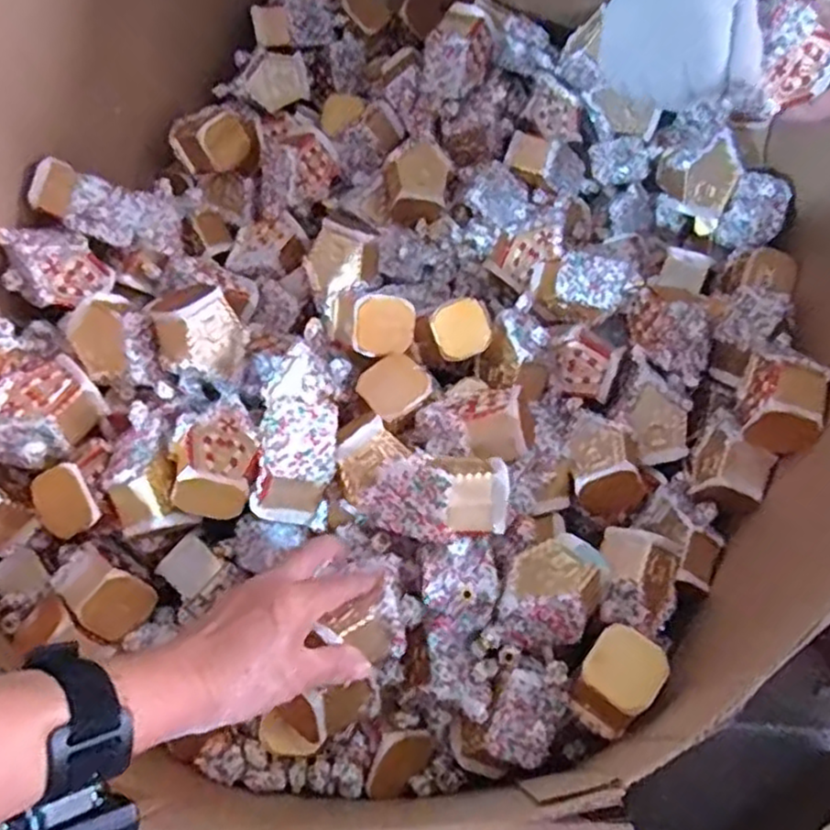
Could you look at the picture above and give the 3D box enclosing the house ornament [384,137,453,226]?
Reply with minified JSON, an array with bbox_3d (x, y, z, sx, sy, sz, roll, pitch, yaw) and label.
[{"bbox_3d":[0.003,-0.232,0.705,0.066,0.039,0.077,-1,71,0],"label":"house ornament"}]

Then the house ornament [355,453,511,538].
[{"bbox_3d":[0.012,0.055,0.466,0.098,0.050,0.055,1,71,1],"label":"house ornament"}]

